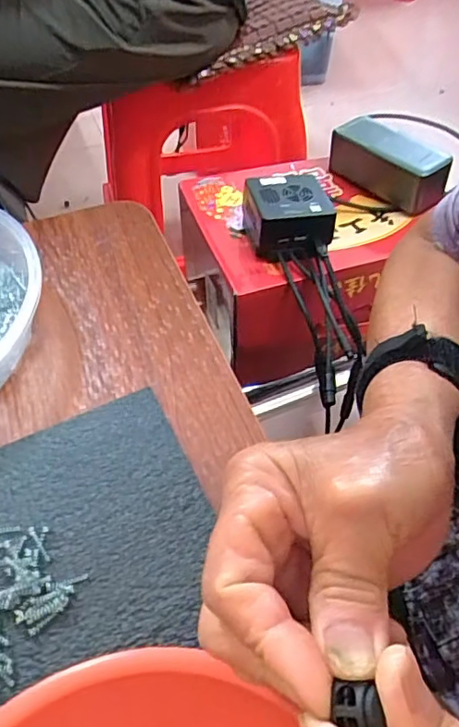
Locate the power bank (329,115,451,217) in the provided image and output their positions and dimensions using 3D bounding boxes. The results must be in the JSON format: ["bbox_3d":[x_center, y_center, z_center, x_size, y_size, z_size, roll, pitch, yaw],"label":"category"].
[{"bbox_3d":[0.175,-0.219,0.618,0.050,0.056,0.139,-34,58,-25],"label":"power bank"}]

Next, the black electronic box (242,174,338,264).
[{"bbox_3d":[0.056,-0.145,0.554,0.076,0.048,0.084,-6,50,-8],"label":"black electronic box"}]

